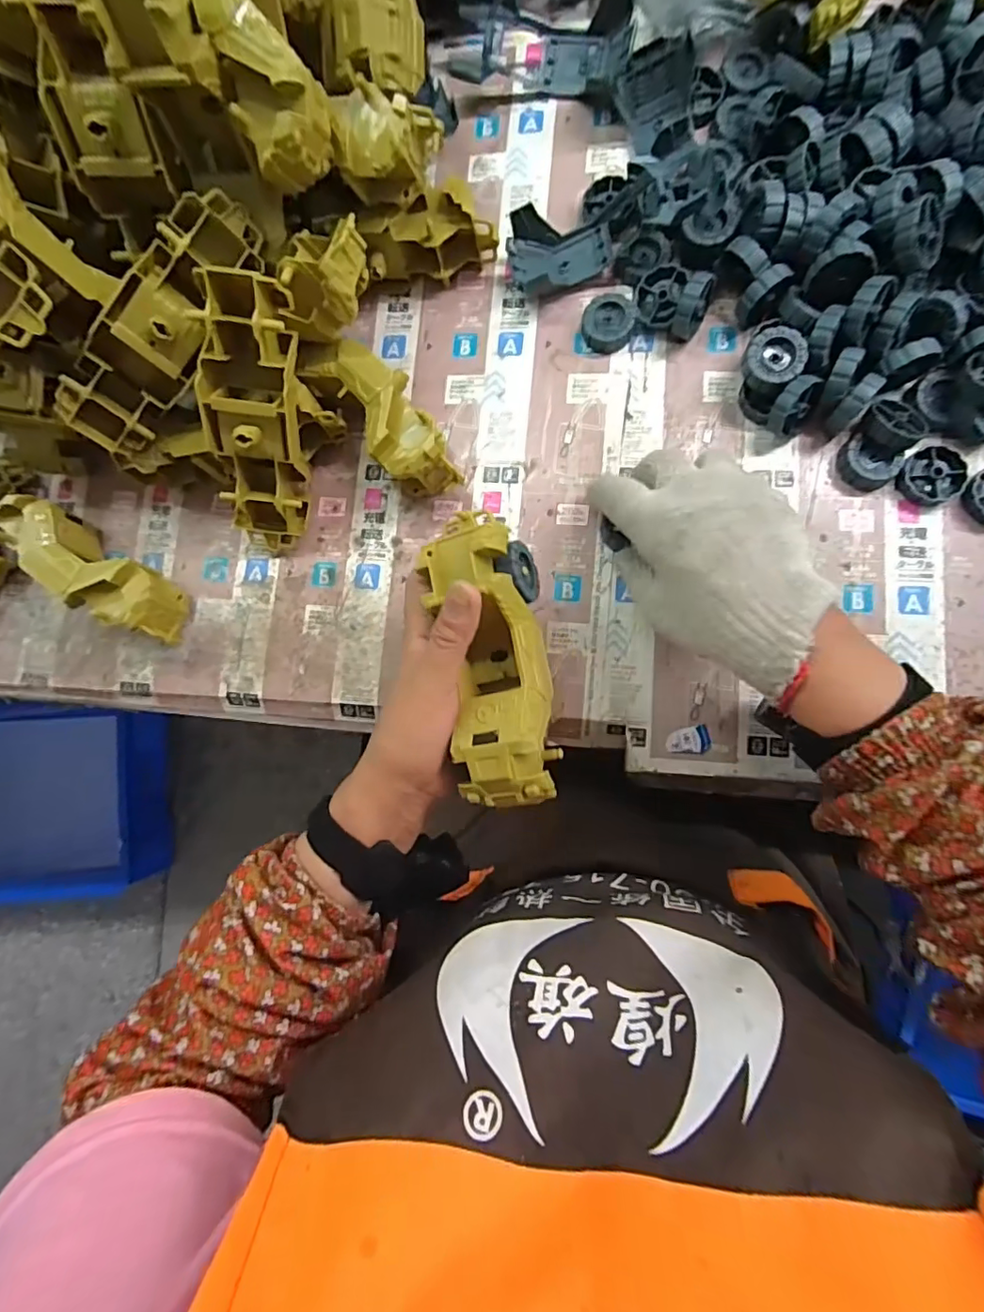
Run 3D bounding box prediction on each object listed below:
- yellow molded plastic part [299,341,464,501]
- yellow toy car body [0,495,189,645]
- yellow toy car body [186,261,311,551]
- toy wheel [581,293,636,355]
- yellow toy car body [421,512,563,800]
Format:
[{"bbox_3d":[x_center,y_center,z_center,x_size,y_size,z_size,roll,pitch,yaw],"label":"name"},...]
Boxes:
[{"bbox_3d":[-0.072,-0.169,0.396,0.051,0.054,0.130,-39,82,3],"label":"yellow molded plastic part"},{"bbox_3d":[-0.309,-0.066,0.423,0.166,0.058,0.052,33,90,9],"label":"yellow toy car body"},{"bbox_3d":[-0.156,-0.158,0.376,0.058,0.069,0.179,15,129,8],"label":"yellow toy car body"},{"bbox_3d":[0.085,-0.245,0.398,0.037,0.016,0.036,-1,85,7],"label":"toy wheel"},{"bbox_3d":[0.000,-0.003,0.320,0.059,0.053,0.173,-11,82,6],"label":"yellow toy car body"}]

